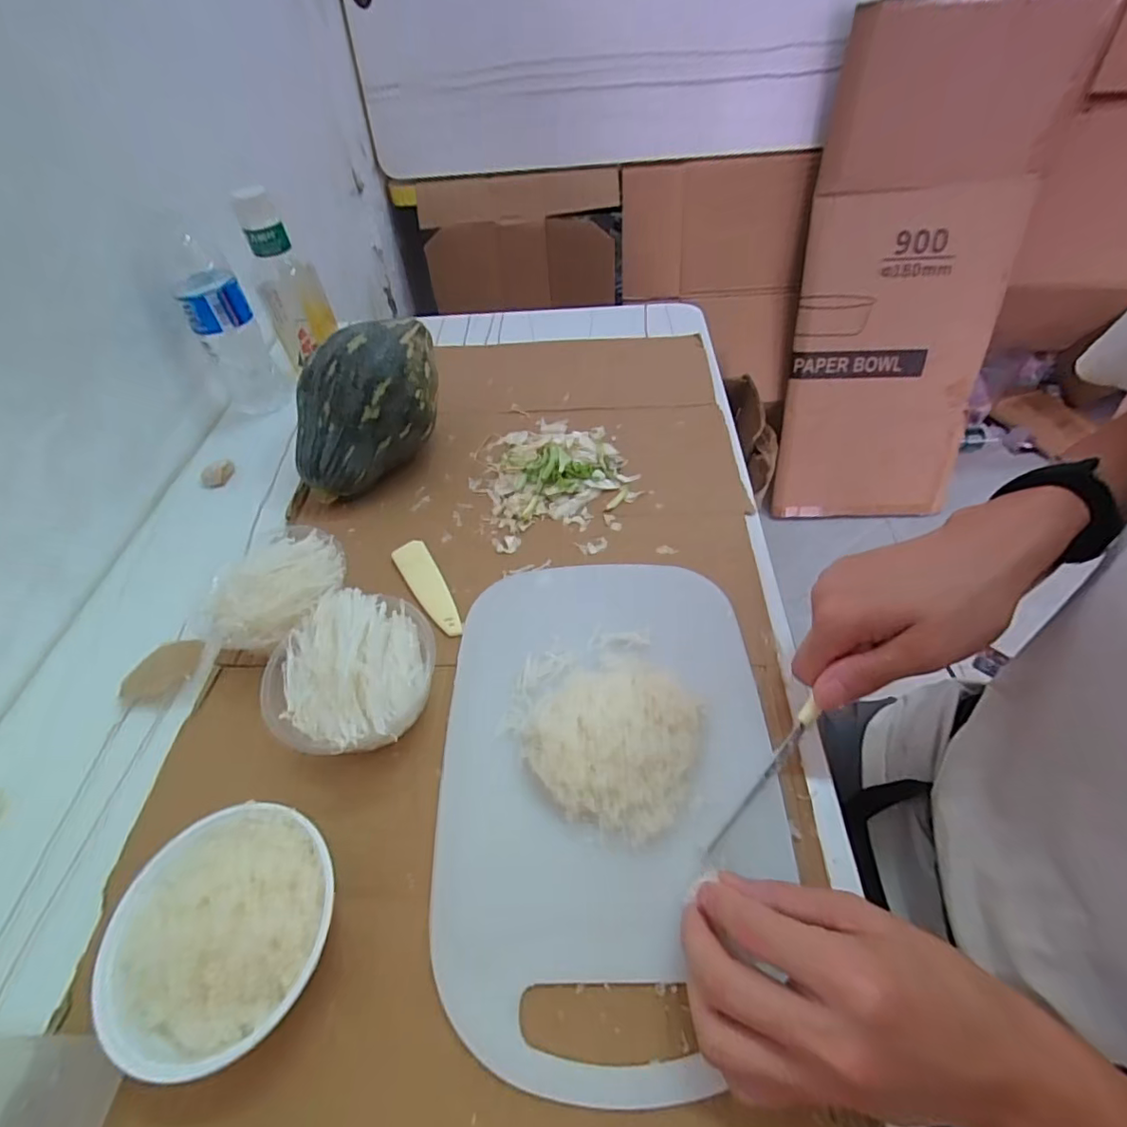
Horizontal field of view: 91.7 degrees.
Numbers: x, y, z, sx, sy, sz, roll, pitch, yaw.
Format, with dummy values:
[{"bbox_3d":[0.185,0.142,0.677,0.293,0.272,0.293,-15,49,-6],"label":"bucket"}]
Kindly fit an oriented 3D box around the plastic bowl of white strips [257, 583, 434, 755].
[{"bbox_3d":[-0.142,0.081,0.371,0.099,0.062,0.107,-2,50,2],"label":"plastic bowl of white strips"}]

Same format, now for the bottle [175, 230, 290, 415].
[{"bbox_3d":[-0.367,-0.253,0.602,0.064,0.166,0.074,-22,52,-14],"label":"bottle"}]

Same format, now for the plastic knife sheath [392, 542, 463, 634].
[{"bbox_3d":[-0.112,0.019,0.455,0.030,0.006,0.105,-27,53,-18],"label":"plastic knife sheath"}]

